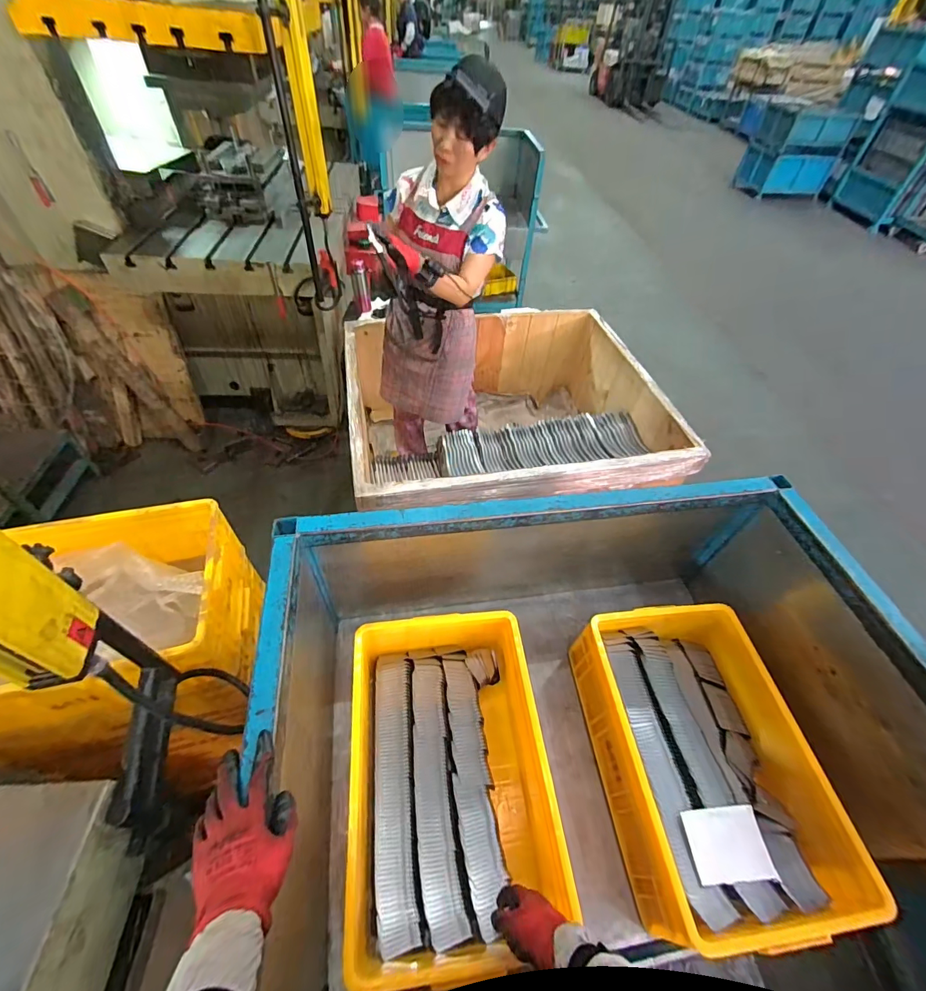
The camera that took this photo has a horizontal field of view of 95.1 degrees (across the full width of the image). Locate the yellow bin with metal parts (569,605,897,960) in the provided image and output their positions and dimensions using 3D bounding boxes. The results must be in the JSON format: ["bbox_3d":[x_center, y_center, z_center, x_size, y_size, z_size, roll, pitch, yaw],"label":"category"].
[{"bbox_3d":[0.441,0.477,0.809,0.323,0.158,0.504,-3,50,-6],"label":"yellow bin with metal parts"}]

